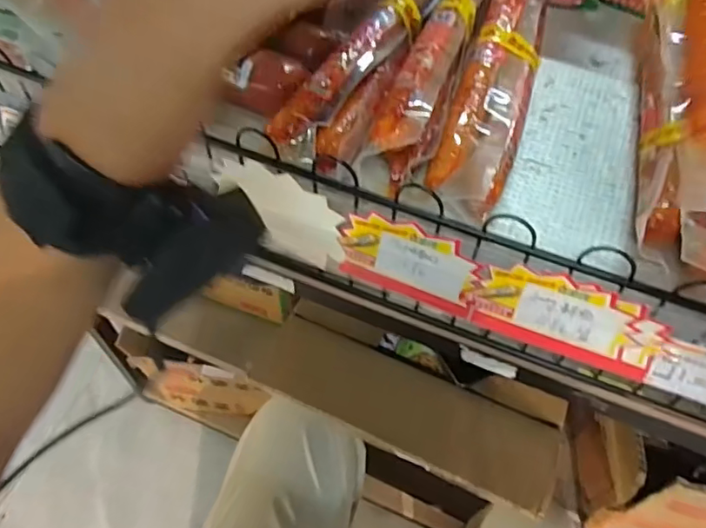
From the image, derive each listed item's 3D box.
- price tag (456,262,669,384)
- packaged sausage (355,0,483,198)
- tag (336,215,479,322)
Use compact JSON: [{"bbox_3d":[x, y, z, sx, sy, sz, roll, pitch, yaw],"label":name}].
[{"bbox_3d":[0.137,0.035,0.370,0.121,0.058,0.005,19,37,14],"label":"price tag"},{"bbox_3d":[0.065,-0.158,0.441,0.043,0.041,0.272,16,57,10],"label":"packaged sausage"},{"bbox_3d":[0.039,-0.001,0.397,0.098,0.060,0.007,21,40,12],"label":"tag"}]

